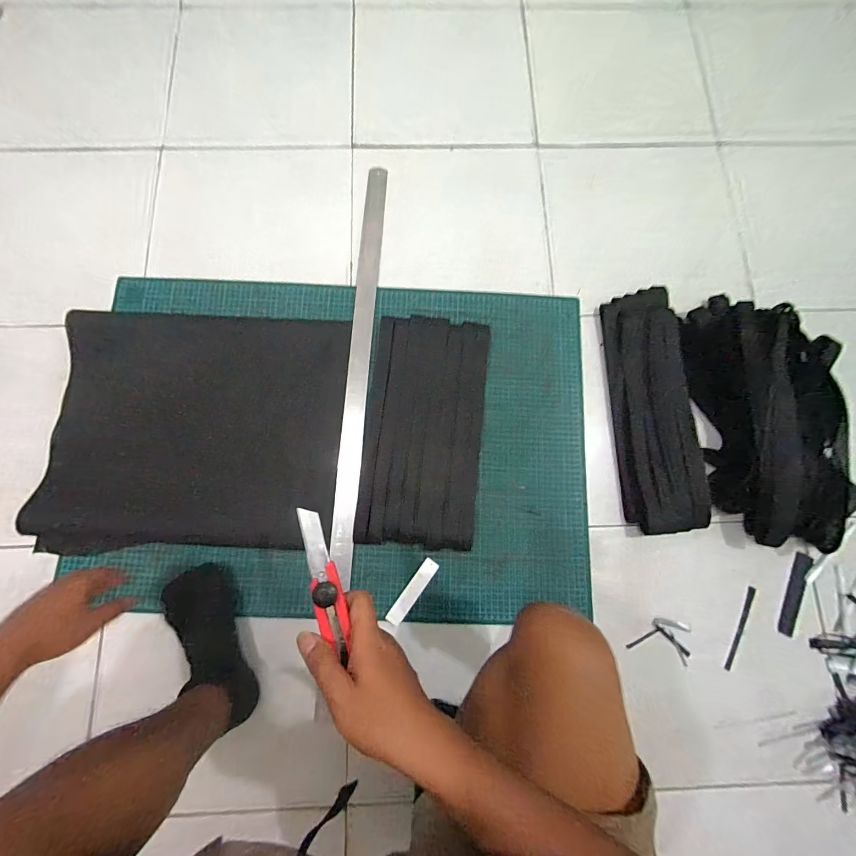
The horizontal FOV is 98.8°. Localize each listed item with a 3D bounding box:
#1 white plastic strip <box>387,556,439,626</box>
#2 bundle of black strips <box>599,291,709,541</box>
[{"bbox_3d":[-0.025,0.271,0.608,0.025,0.006,0.116,37,81,6],"label":"white plastic strip"},{"bbox_3d":[0.403,-0.048,0.652,0.136,0.059,0.452,1,79,-1],"label":"bundle of black strips"}]

